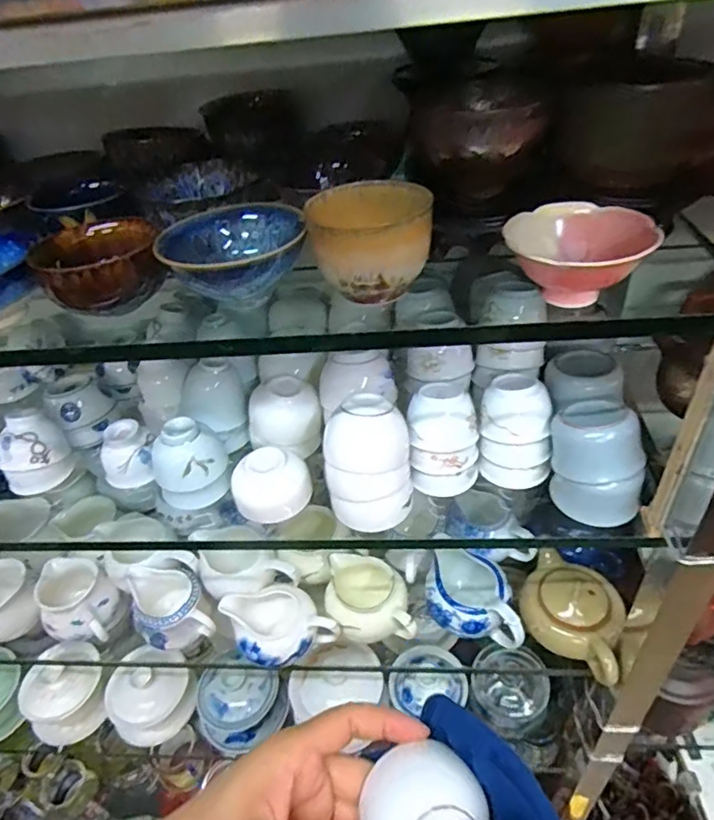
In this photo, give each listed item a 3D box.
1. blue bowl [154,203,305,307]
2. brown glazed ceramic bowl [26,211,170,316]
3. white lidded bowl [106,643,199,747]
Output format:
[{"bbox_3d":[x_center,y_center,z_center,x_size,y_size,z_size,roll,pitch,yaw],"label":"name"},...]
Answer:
[{"bbox_3d":[-0.070,-0.091,0.335,0.081,0.037,0.075,-4,41,3],"label":"blue bowl"},{"bbox_3d":[-0.153,-0.088,0.340,0.072,0.040,0.083,-28,45,-23],"label":"brown glazed ceramic bowl"},{"bbox_3d":[-0.241,0.330,0.657,0.096,0.064,0.089,-4,41,3],"label":"white lidded bowl"}]

